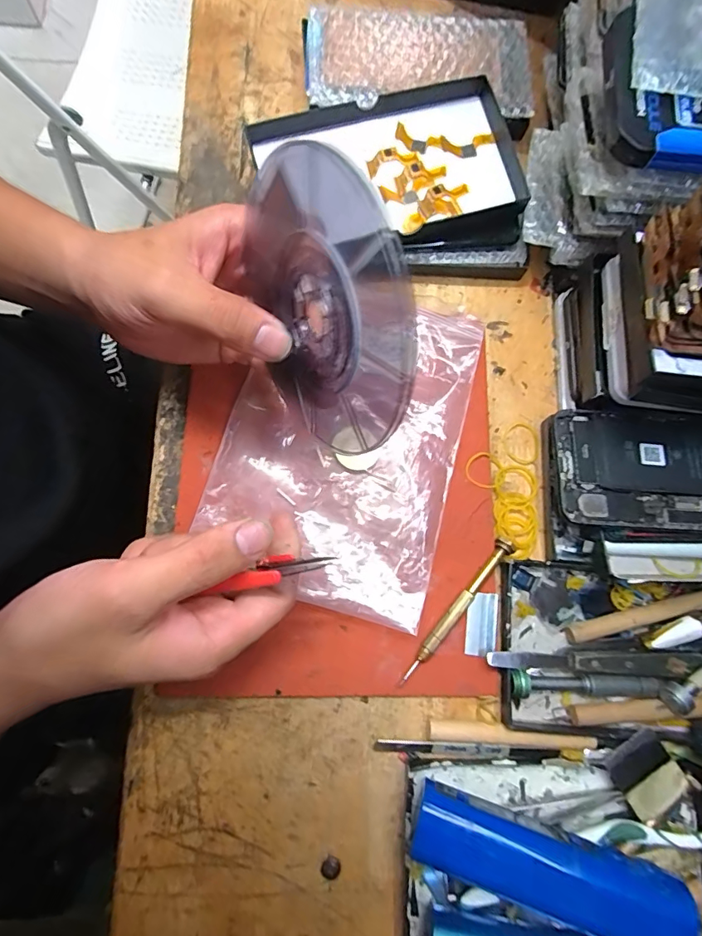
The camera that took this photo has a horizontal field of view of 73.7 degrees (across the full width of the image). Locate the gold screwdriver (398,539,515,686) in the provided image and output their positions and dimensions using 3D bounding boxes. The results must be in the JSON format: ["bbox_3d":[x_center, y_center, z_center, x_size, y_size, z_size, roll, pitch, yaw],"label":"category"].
[{"bbox_3d":[0.066,0.088,0.290,0.010,0.008,0.108,40,78,5],"label":"gold screwdriver"}]

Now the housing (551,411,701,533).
[{"bbox_3d":[0.204,0.003,0.292,0.147,0.005,0.074,3,71,3],"label":"housing"}]

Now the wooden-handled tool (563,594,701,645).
[{"bbox_3d":[0.183,0.090,0.290,0.100,0.013,0.011,-15,79,-7],"label":"wooden-handled tool"}]

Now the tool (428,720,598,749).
[{"bbox_3d":[0.095,0.159,0.277,0.098,0.007,0.010,6,77,-3],"label":"tool"}]

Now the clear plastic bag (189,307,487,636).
[{"bbox_3d":[-0.006,-0.020,0.304,0.147,0.012,0.207,16,77,0],"label":"clear plastic bag"}]

